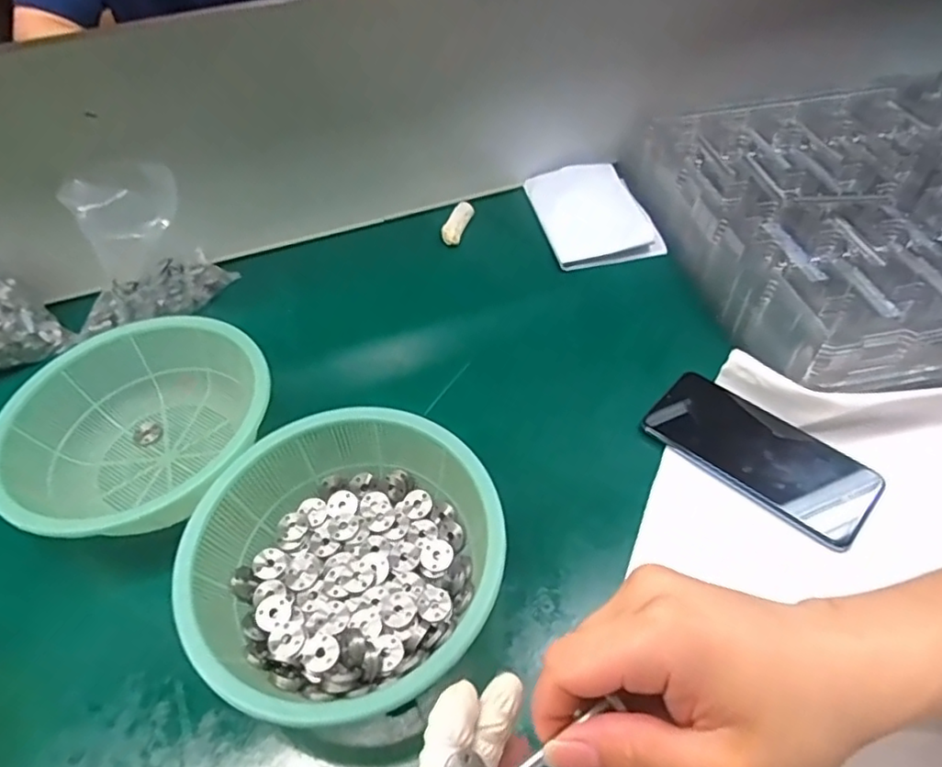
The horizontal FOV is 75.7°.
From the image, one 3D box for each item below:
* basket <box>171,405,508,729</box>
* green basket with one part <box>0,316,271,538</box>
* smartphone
[{"bbox_3d":[-0.075,0.109,0.378,0.189,0.065,0.187,11,51,14],"label":"basket"},{"bbox_3d":[-0.240,0.036,0.450,0.172,0.062,0.186,22,54,22],"label":"green basket with one part"},{"bbox_3d":[0.208,0.049,0.438,0.152,0.015,0.072,34,59,29],"label":"smartphone"}]

